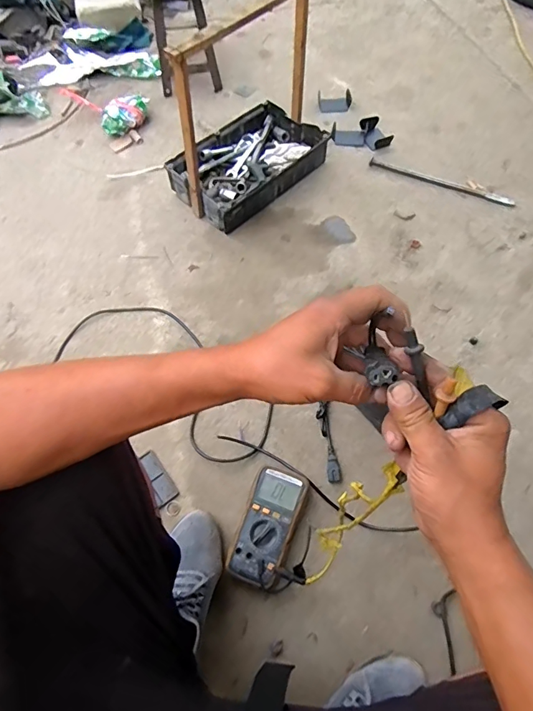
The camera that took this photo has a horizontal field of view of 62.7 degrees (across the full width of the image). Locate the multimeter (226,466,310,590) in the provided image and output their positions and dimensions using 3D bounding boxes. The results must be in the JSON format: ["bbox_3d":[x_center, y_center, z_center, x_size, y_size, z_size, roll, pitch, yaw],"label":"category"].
[{"bbox_3d":[0.004,0.278,0.718,0.082,0.034,0.179,19,68,10],"label":"multimeter"}]

